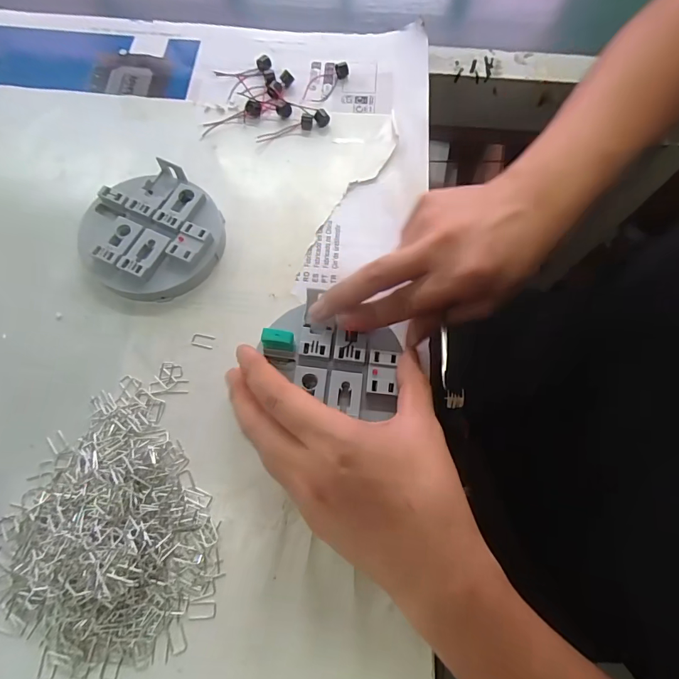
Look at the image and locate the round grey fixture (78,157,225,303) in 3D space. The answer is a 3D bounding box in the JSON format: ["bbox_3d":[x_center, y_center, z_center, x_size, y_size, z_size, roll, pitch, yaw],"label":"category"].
[{"bbox_3d":[-0.142,-0.082,0.311,0.099,0.025,0.105,-7,69,-4],"label":"round grey fixture"}]

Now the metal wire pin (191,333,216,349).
[{"bbox_3d":[-0.099,0.001,0.294,0.016,0.004,0.010,12,71,0],"label":"metal wire pin"}]

